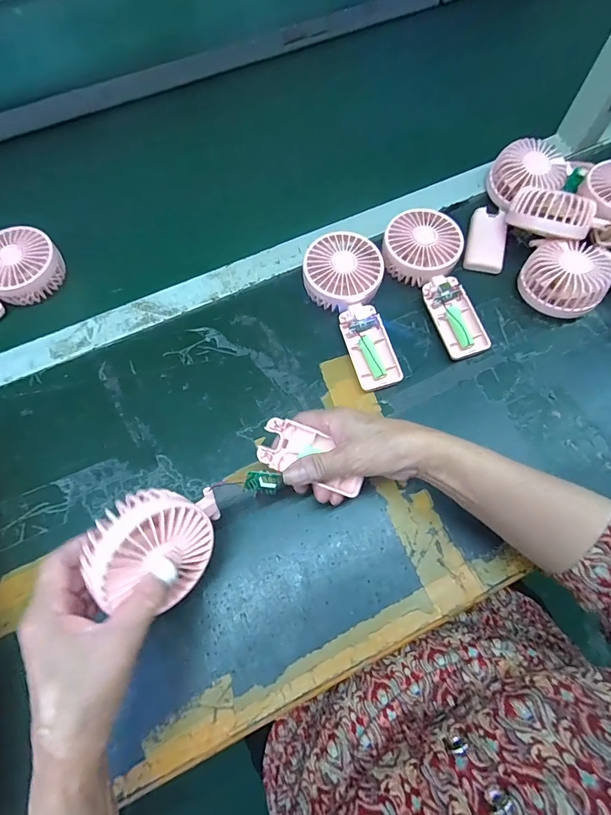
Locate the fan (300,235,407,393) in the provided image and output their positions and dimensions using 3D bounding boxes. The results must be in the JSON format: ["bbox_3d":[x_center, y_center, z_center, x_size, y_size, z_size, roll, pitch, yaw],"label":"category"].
[{"bbox_3d":[0.056,-0.105,0.460,0.082,0.031,0.179,-17,81,-5],"label":"fan"}]

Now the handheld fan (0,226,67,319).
[{"bbox_3d":[-0.354,-0.157,0.488,0.134,0.038,0.092,-32,70,-11],"label":"handheld fan"}]

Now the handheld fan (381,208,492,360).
[{"bbox_3d":[0.150,-0.140,0.474,0.082,0.033,0.177,-20,81,-7],"label":"handheld fan"}]

